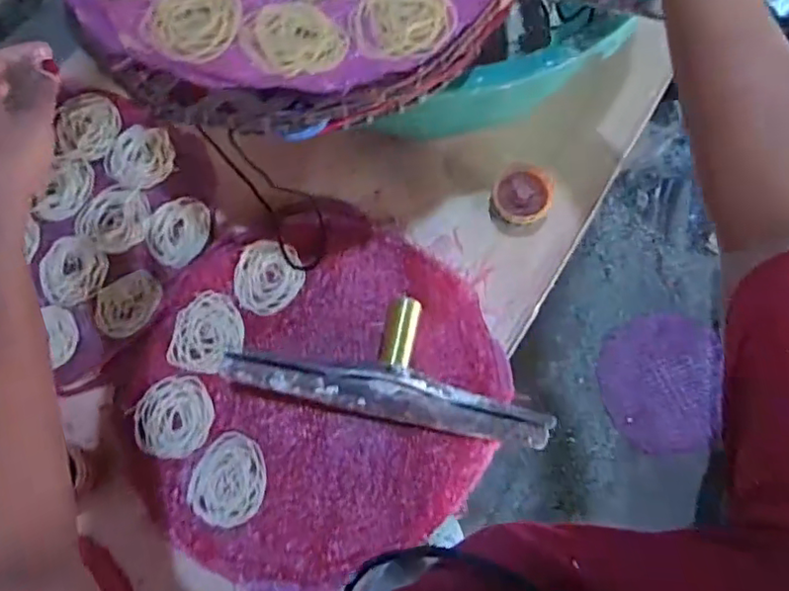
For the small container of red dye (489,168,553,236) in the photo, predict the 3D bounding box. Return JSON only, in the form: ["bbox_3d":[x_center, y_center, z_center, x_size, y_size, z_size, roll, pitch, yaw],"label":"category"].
[{"bbox_3d":[0.138,-0.102,0.668,0.061,0.037,0.065,0,72,0],"label":"small container of red dye"}]

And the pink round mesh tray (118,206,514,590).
[{"bbox_3d":[-0.084,0.086,0.623,0.370,0.024,0.355,-21,73,-6],"label":"pink round mesh tray"}]

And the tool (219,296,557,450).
[{"bbox_3d":[0.000,0.072,0.602,0.317,0.067,0.106,13,73,5],"label":"tool"}]

